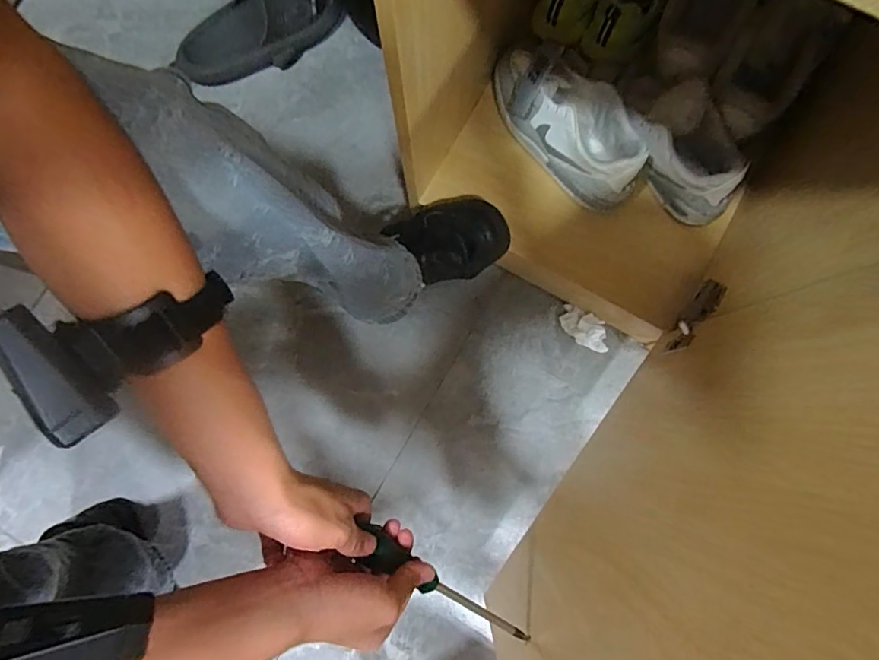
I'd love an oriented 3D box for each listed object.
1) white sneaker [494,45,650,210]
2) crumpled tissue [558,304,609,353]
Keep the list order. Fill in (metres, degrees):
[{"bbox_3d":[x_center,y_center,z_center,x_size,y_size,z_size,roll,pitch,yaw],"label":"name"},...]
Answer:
[{"bbox_3d":[0.162,-0.268,0.671,0.094,0.126,0.243,-44,83,-6],"label":"white sneaker"},{"bbox_3d":[0.218,-0.001,0.773,0.082,0.018,0.044,26,81,5],"label":"crumpled tissue"}]

